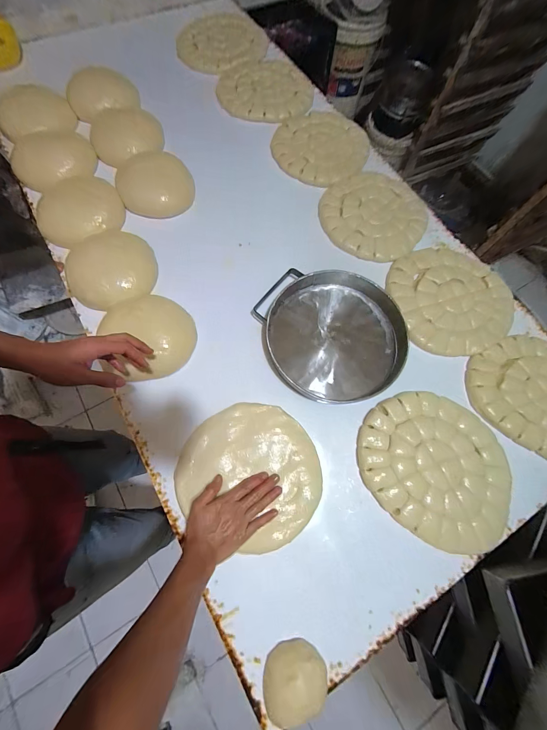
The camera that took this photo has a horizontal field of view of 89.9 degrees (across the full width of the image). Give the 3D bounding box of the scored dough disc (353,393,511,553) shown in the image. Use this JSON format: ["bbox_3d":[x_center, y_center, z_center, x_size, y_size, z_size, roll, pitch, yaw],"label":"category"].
[{"bbox_3d":[0.339,0.205,0.574,0.311,0.017,0.277,38,77,11],"label":"scored dough disc"}]

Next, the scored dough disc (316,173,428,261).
[{"bbox_3d":[0.286,-0.430,0.763,0.272,0.015,0.300,35,77,10],"label":"scored dough disc"}]

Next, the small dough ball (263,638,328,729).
[{"bbox_3d":[0.033,0.528,0.454,0.096,0.047,0.096,1,72,-3],"label":"small dough ball"}]

